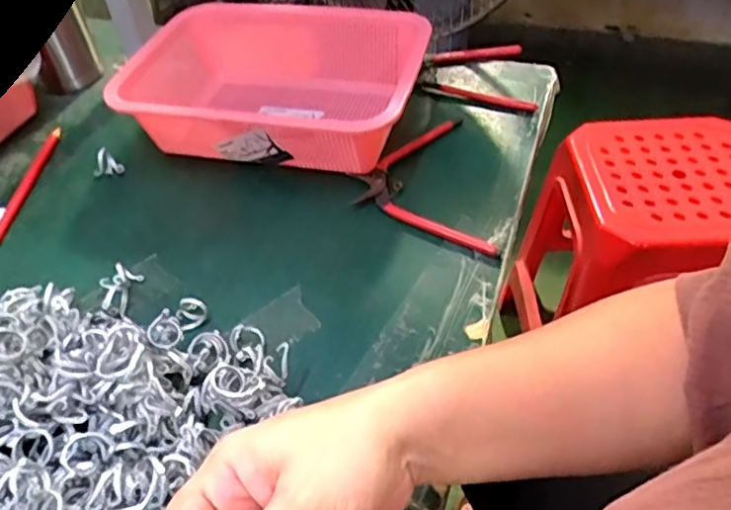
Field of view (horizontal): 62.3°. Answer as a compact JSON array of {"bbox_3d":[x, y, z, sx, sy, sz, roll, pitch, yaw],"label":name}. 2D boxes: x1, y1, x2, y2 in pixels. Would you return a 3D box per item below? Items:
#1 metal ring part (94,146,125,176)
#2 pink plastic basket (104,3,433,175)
[{"bbox_3d":[-0.241,-0.085,0.562,0.026,0.025,0.018,-25,49,-17],"label":"metal ring part"},{"bbox_3d":[-0.082,-0.157,0.576,0.273,0.081,0.180,6,47,12],"label":"pink plastic basket"}]

